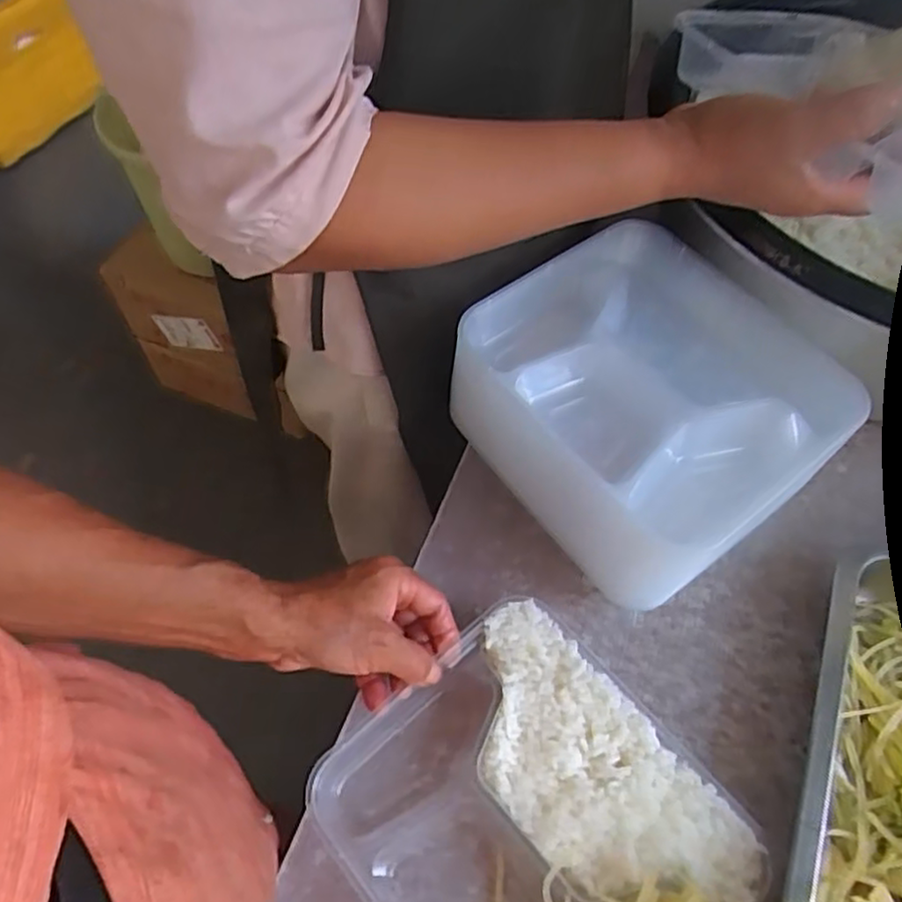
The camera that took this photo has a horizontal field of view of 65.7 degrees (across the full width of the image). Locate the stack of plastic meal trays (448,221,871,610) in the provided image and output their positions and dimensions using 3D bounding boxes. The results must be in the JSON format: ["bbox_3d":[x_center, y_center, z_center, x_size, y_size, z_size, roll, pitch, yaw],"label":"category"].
[{"bbox_3d":[0.123,-0.020,0.472,0.195,0.117,0.202,-35,66,-18],"label":"stack of plastic meal trays"}]

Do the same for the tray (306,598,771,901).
[{"bbox_3d":[0.048,0.210,0.387,0.179,0.035,0.205,-36,66,-18],"label":"tray"}]

